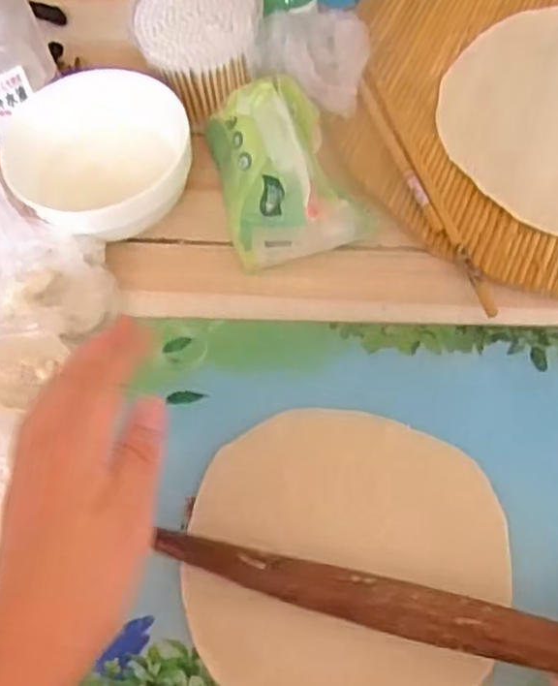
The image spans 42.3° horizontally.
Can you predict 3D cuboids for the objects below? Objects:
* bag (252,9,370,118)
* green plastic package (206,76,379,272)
[{"bbox_3d":[0.025,-0.204,0.510,0.075,0.040,0.064,19,65,12],"label":"bag"},{"bbox_3d":[0.009,-0.117,0.490,0.095,0.064,0.122,-12,63,-3],"label":"green plastic package"}]

